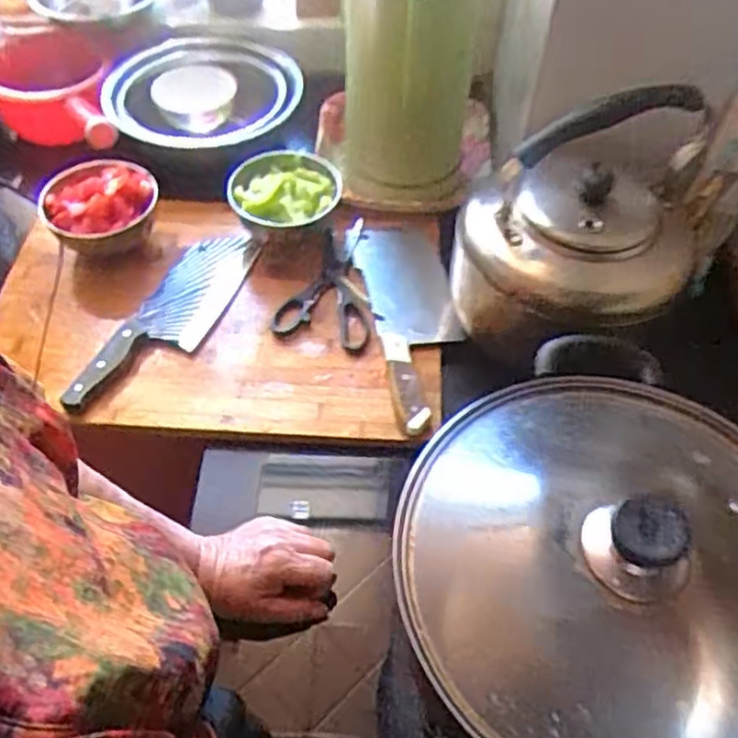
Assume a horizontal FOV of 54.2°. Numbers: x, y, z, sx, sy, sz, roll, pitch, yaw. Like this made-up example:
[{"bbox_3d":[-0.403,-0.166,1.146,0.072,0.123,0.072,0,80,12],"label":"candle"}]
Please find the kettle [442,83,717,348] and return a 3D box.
[{"bbox_3d":[0.216,-0.151,0.737,0.240,0.230,0.194,14,56,8],"label":"kettle"}]

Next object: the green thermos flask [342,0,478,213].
[{"bbox_3d":[0.047,-0.391,0.875,0.163,0.363,0.195,3,55,1],"label":"green thermos flask"}]

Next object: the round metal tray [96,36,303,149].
[{"bbox_3d":[-0.235,-0.399,1.037,0.261,0.050,0.261,-7,56,-6],"label":"round metal tray"}]

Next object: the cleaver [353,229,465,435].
[{"bbox_3d":[0.052,-0.066,0.848,0.101,0.023,0.328,-9,47,-7],"label":"cleaver"}]

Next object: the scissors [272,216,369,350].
[{"bbox_3d":[-0.057,-0.098,0.861,0.109,0.018,0.198,-3,56,-3],"label":"scissors"}]

